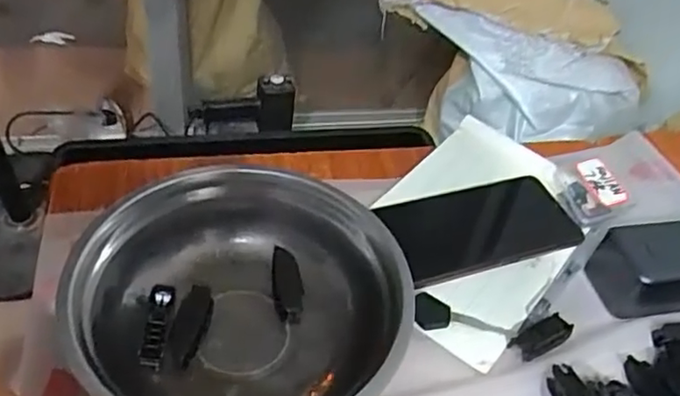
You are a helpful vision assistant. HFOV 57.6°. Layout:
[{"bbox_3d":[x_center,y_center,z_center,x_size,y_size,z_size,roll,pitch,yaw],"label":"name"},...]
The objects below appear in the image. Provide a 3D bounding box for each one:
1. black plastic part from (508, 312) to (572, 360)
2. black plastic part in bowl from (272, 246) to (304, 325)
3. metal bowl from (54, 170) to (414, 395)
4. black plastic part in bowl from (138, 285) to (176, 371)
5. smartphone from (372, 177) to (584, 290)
[{"bbox_3d":[0.140,0.096,0.432,0.044,0.007,0.021,-21,52,-27],"label":"black plastic part"},{"bbox_3d":[-0.038,0.061,0.438,0.020,0.009,0.055,-7,64,-11],"label":"black plastic part in bowl"},{"bbox_3d":[-0.060,0.070,0.389,0.191,0.072,0.189,5,45,-5],"label":"metal bowl"},{"bbox_3d":[-0.119,0.083,0.403,0.016,0.012,0.057,4,45,-6],"label":"black plastic part in bowl"},{"bbox_3d":[0.112,0.023,0.496,0.144,0.012,0.078,-10,48,-19],"label":"smartphone"}]

